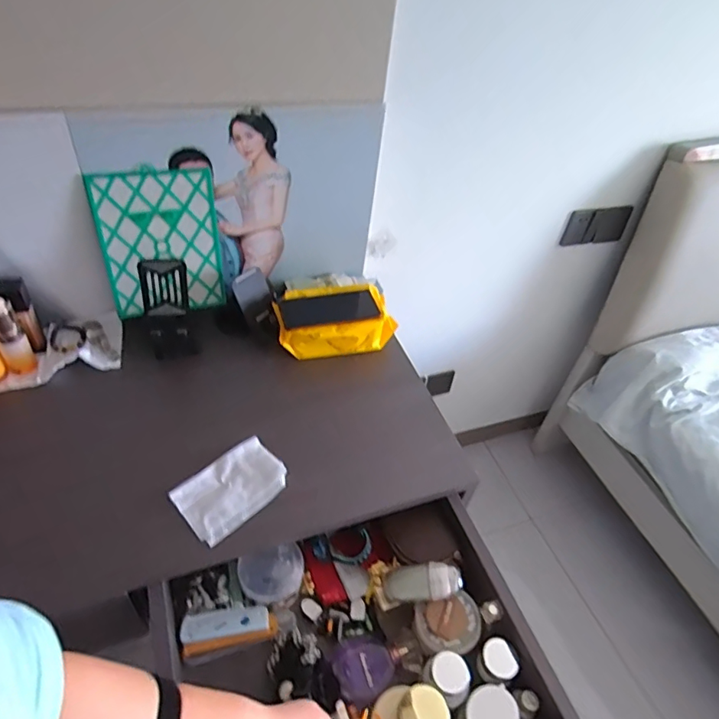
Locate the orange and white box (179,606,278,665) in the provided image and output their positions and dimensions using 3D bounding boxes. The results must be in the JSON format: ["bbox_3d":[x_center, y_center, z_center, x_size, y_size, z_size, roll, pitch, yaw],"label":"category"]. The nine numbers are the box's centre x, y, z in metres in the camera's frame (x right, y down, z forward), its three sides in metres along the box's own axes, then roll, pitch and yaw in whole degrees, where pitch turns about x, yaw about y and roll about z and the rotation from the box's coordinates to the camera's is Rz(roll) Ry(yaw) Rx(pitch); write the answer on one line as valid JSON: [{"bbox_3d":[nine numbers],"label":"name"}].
[{"bbox_3d":[-0.163,0.338,0.646,0.113,0.031,0.048,-6,46,-14],"label":"orange and white box"}]

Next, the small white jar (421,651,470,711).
[{"bbox_3d":[0.100,0.365,0.592,0.044,0.042,0.052,-25,53,-29],"label":"small white jar"}]

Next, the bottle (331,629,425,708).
[{"bbox_3d":[0.021,0.366,0.632,0.111,0.028,0.068,-20,51,-25],"label":"bottle"}]

